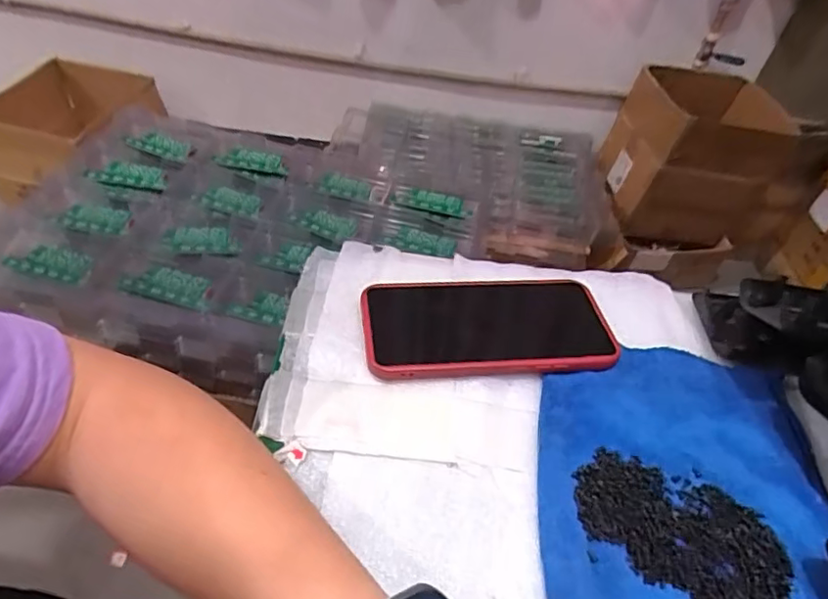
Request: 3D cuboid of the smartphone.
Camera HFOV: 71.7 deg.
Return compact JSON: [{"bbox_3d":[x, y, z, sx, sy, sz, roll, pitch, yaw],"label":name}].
[{"bbox_3d":[0.049,0.017,0.385,0.163,0.016,0.082,-2,45,-8],"label":"smartphone"}]

